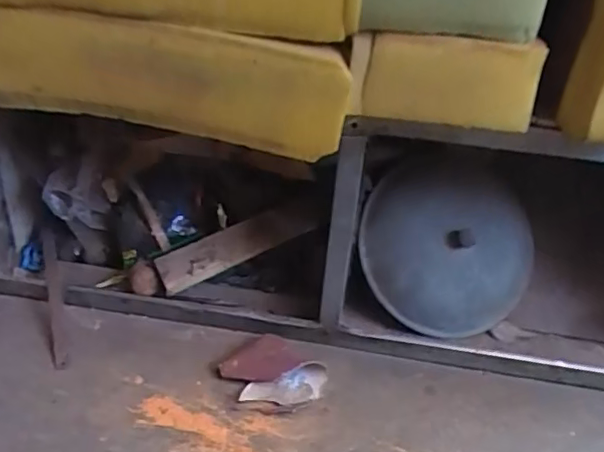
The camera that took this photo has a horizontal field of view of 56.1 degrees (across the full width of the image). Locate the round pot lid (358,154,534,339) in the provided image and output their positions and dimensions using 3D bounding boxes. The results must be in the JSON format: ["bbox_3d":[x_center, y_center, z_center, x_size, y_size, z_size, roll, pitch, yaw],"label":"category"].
[{"bbox_3d":[0.228,0.036,0.880,0.267,0.286,0.051,-30,7,-5],"label":"round pot lid"}]

